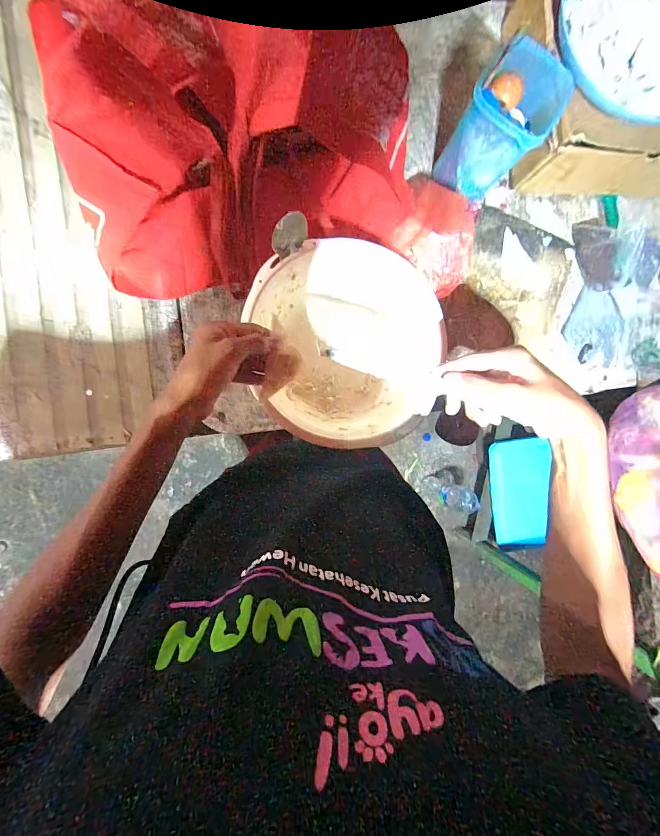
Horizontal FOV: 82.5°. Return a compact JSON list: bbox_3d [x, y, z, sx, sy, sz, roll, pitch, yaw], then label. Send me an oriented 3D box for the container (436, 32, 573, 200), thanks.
[{"bbox_3d":[0.212,-0.370,0.488,0.091,0.160,0.095,30,86,-9],"label":"container"}]

